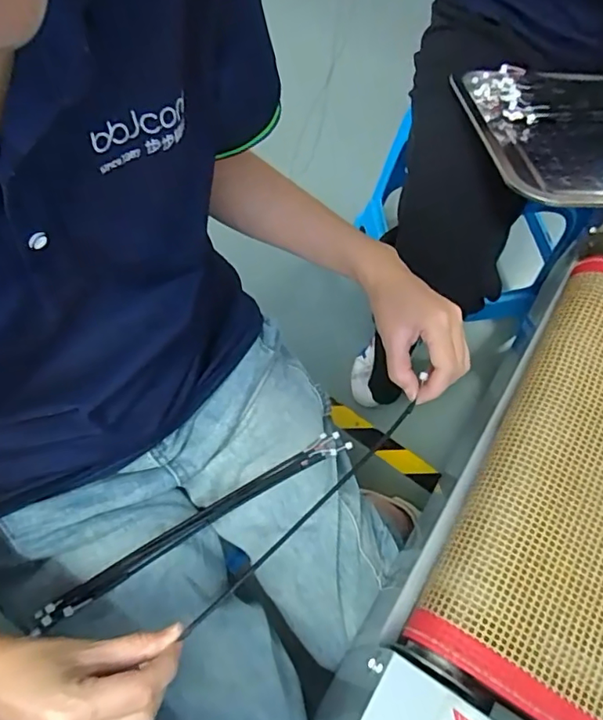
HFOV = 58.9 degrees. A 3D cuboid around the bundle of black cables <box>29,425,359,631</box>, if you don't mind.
[{"bbox_3d":[-0.084,0.138,0.465,0.291,0.044,0.024,-29,69,-16],"label":"bundle of black cables"}]

